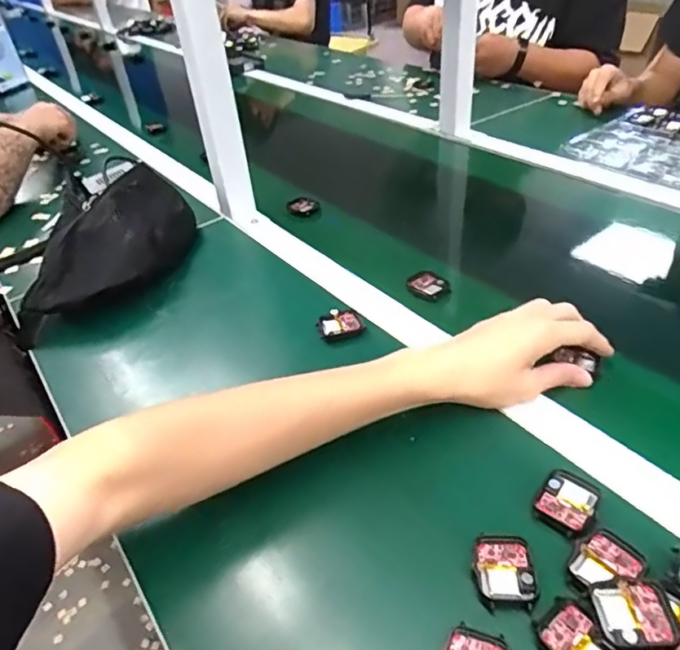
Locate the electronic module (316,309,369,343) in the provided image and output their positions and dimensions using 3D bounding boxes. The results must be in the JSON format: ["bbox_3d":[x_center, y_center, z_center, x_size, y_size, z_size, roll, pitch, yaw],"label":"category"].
[{"bbox_3d":[0.000,-0.001,0.553,0.046,0.015,0.032,-12,38,-7],"label":"electronic module"}]

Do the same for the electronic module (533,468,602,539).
[{"bbox_3d":[0.158,0.122,0.377,0.036,0.006,0.045,24,47,33],"label":"electronic module"}]

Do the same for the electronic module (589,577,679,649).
[{"bbox_3d":[0.169,0.166,0.311,0.043,0.010,0.035,-4,38,3],"label":"electronic module"}]

